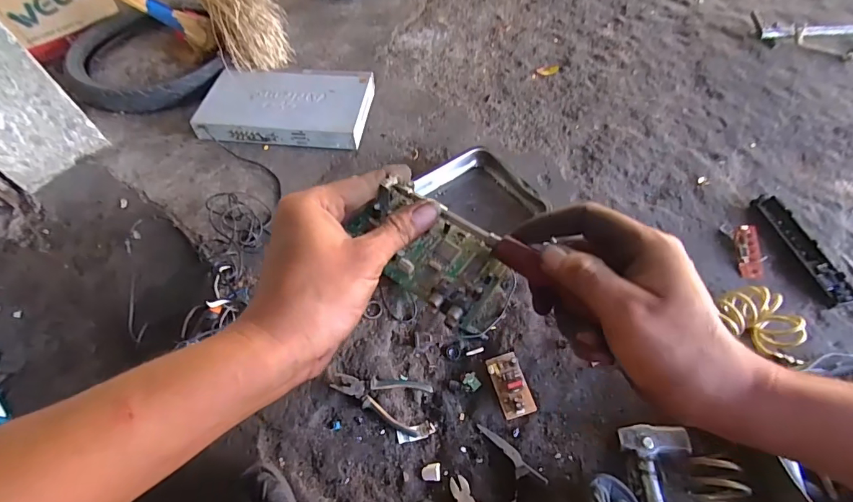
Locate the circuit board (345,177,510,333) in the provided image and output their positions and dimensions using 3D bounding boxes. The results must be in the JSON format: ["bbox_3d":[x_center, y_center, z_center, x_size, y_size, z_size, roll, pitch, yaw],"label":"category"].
[{"bbox_3d":[0.003,0.001,0.302,0.118,0.030,0.065,39,68,23],"label":"circuit board"}]

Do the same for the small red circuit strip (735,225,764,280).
[{"bbox_3d":[0.675,0.001,0.899,0.042,0.021,0.119,2,75,4],"label":"small red circuit strip"}]

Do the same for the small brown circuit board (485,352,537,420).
[{"bbox_3d":[0.152,0.241,0.778,0.056,0.013,0.110,-15,59,-6],"label":"small brown circuit board"}]

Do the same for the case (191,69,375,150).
[{"bbox_3d":[-0.375,-0.392,1.169,0.437,0.069,0.265,0,59,3],"label":"case"}]

